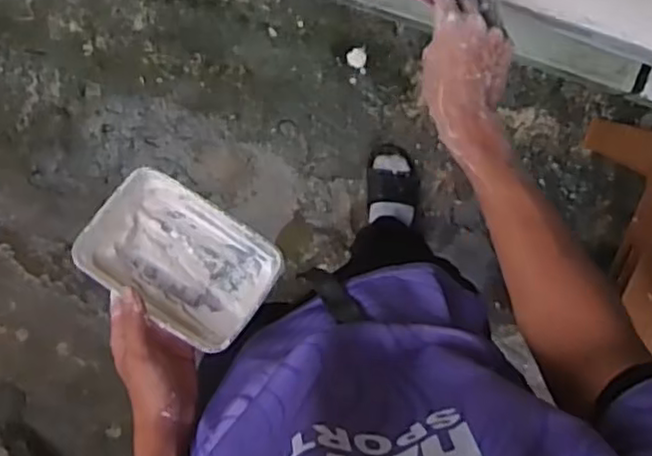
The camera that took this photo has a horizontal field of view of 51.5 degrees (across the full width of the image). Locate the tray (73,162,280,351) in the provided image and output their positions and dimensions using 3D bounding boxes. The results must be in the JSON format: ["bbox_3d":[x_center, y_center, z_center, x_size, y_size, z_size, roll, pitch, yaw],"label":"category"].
[{"bbox_3d":[-0.135,0.031,0.624,0.165,0.039,0.112,33,67,4],"label":"tray"}]

